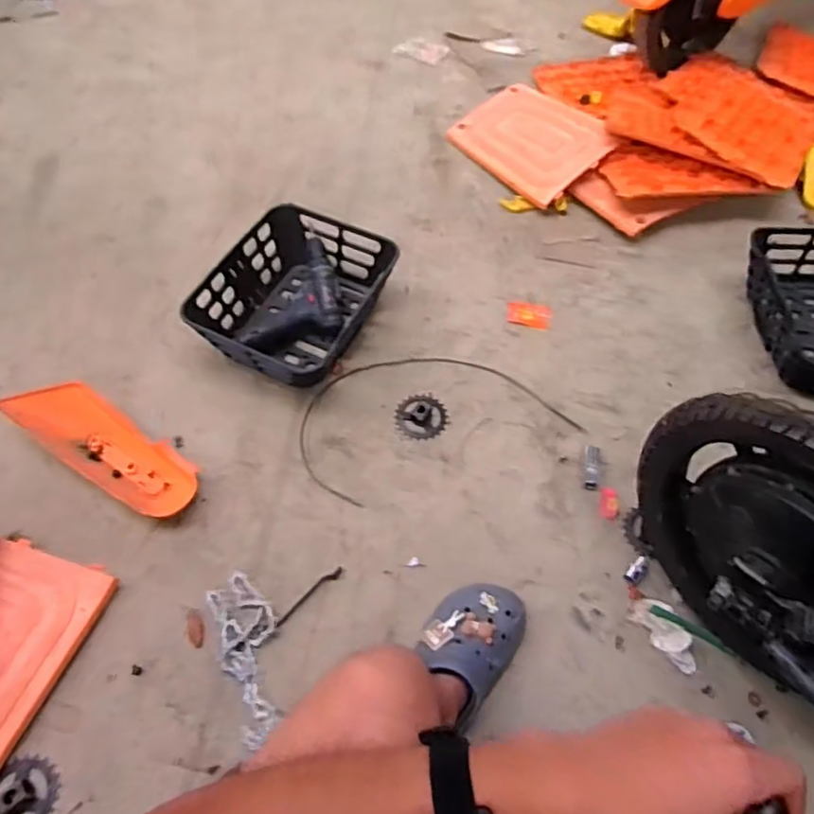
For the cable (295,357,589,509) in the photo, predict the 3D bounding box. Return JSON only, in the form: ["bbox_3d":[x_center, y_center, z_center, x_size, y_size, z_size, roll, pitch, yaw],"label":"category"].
[{"bbox_3d":[0.037,0.004,1.046,0.440,0.022,0.237,-18,62,-11],"label":"cable"}]

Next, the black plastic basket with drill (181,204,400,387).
[{"bbox_3d":[-0.186,-0.195,1.099,0.267,0.118,0.319,23,60,12],"label":"black plastic basket with drill"}]

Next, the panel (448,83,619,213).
[{"bbox_3d":[0.275,-0.588,1.383,0.243,0.018,0.321,-39,64,-10],"label":"panel"}]

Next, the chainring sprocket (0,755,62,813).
[{"bbox_3d":[-0.459,0.468,0.757,0.083,0.009,0.085,0,60,0],"label":"chainring sprocket"}]

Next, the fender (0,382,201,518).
[{"bbox_3d":[-0.469,0.058,0.984,0.332,0.050,0.109,29,64,15],"label":"fender"}]

